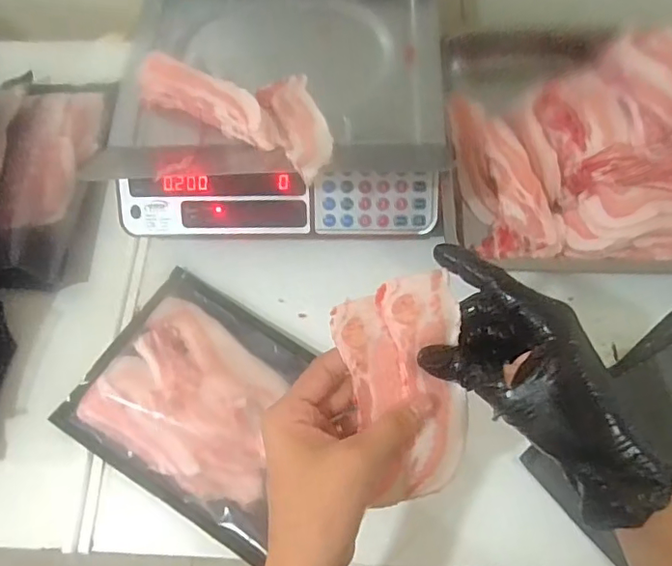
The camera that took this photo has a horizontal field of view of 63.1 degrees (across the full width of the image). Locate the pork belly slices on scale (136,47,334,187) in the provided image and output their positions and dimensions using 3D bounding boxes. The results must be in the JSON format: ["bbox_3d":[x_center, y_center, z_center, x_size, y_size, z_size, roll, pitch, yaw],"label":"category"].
[{"bbox_3d":[-0.082,-0.188,0.553,0.240,0.042,0.124,33,70,17],"label":"pork belly slices on scale"}]

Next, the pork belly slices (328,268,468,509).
[{"bbox_3d":[0.048,0.073,0.371,0.081,0.016,0.150,-11,91,-7],"label":"pork belly slices"}]

